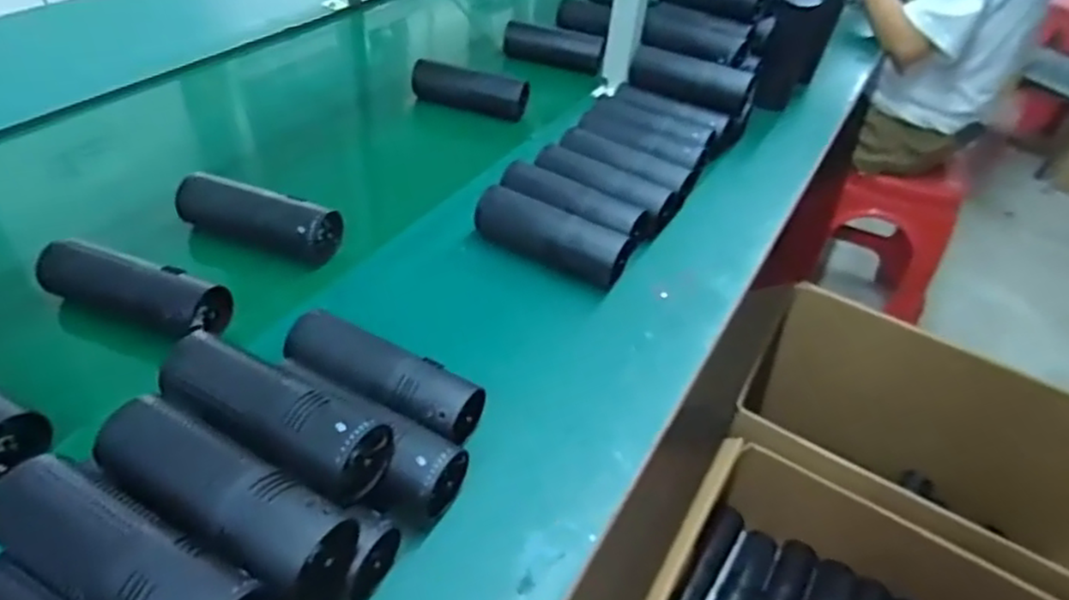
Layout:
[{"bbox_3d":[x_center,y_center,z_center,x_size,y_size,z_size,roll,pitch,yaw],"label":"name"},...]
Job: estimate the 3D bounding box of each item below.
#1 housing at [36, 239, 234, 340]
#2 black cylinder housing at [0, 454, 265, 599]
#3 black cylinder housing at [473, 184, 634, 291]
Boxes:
[{"bbox_3d":[-0.354,-0.010,0.595,0.164,0.049,0.045,13,42,7],"label":"housing"},{"bbox_3d":[-0.223,0.143,0.364,0.169,0.051,0.051,22,44,17],"label":"black cylinder housing"},{"bbox_3d":[0.015,-0.067,0.689,0.163,0.044,0.052,20,43,15],"label":"black cylinder housing"}]

